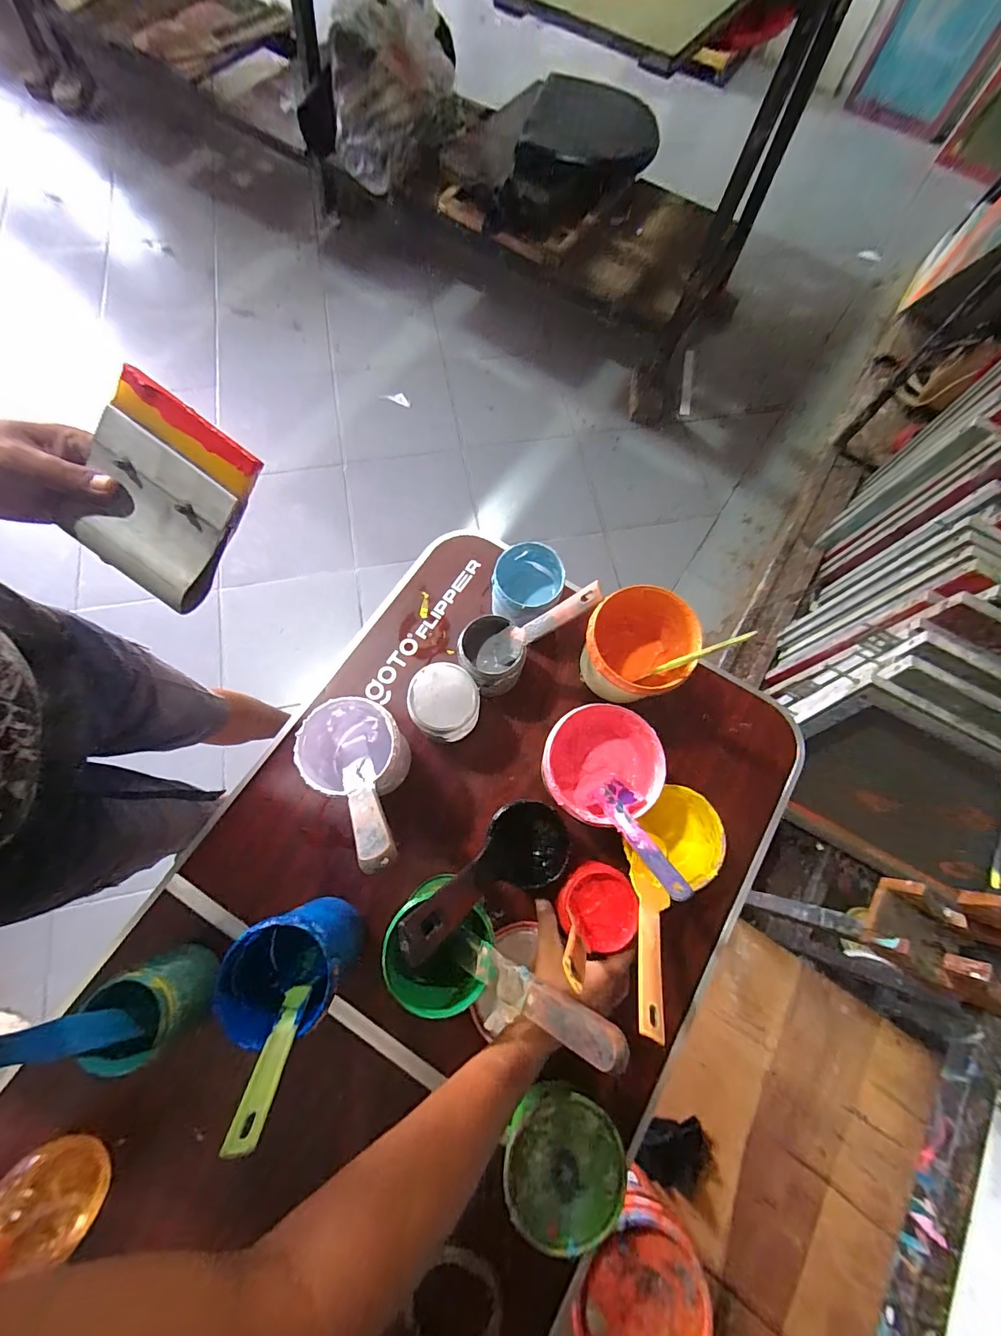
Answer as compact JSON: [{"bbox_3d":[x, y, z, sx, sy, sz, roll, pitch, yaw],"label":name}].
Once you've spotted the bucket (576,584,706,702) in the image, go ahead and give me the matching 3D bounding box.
[{"bbox_3d":[0.163,-0.018,0.589,0.121,0.128,0.125,30,73,7],"label":"bucket"}]

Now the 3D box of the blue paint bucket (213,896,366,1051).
[{"bbox_3d":[-0.191,0.291,0.458,0.091,0.150,0.095,1,72,-2],"label":"blue paint bucket"}]

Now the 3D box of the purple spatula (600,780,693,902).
[{"bbox_3d":[0.133,0.158,0.448,0.032,0.176,0.010,-13,107,-3],"label":"purple spatula"}]

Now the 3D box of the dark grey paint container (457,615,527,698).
[{"bbox_3d":[-0.017,-0.012,0.591,0.082,0.086,0.089,-7,73,-5],"label":"dark grey paint container"}]

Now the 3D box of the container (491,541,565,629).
[{"bbox_3d":[0.034,-0.098,0.613,0.092,0.084,0.100,8,72,0],"label":"container"}]

